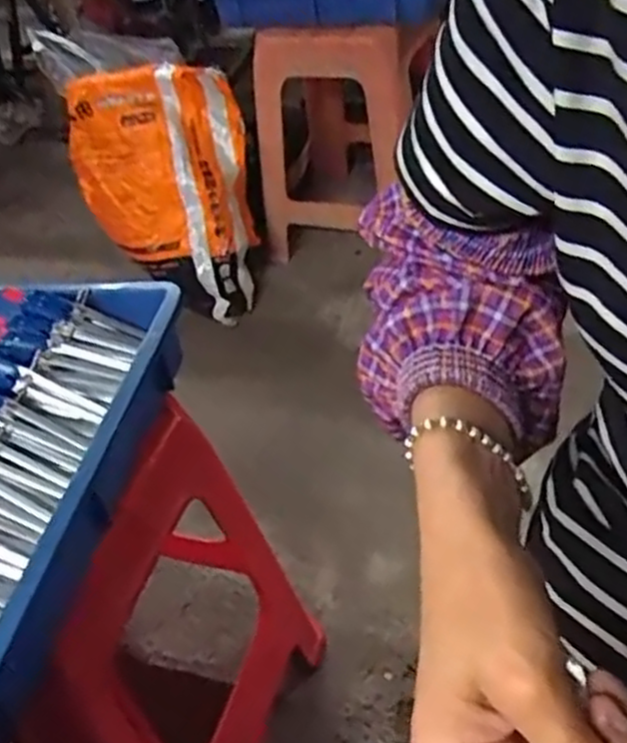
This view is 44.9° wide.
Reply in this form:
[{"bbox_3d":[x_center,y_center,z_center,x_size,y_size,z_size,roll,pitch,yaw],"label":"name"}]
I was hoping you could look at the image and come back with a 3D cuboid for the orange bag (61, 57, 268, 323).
[{"bbox_3d":[-0.288,-0.359,1.527,0.332,0.414,0.253,8,45,20],"label":"orange bag"}]

